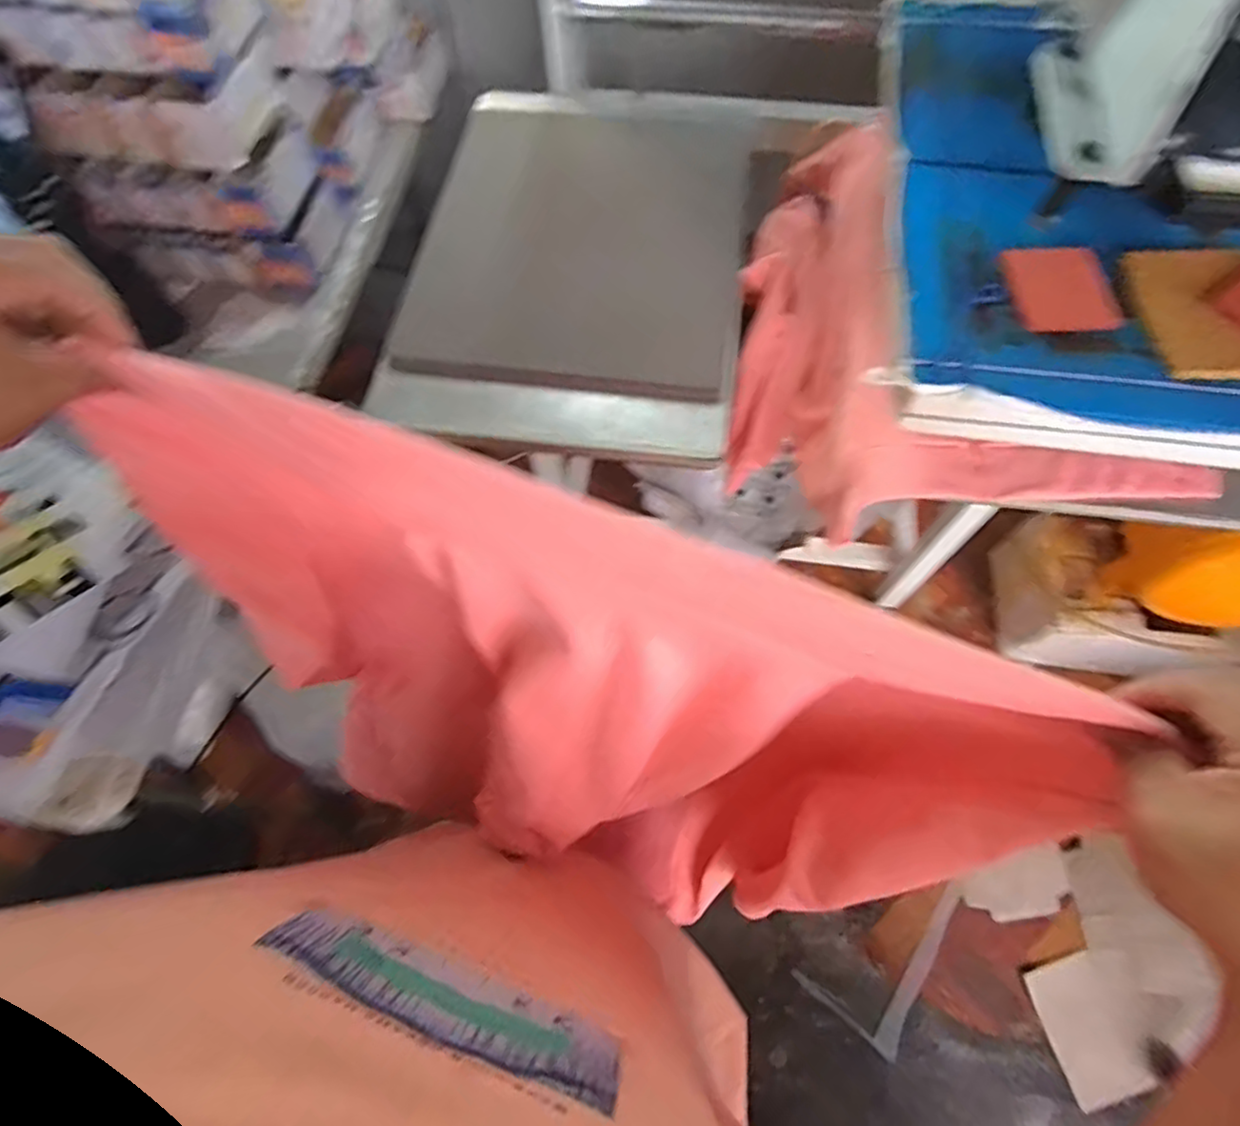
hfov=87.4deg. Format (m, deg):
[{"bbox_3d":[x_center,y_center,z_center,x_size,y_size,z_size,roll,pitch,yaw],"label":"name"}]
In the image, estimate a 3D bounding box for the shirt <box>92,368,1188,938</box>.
[{"bbox_3d":[-0.039,0.126,0.476,0.514,0.462,0.157,20,68,10],"label":"shirt"}]

